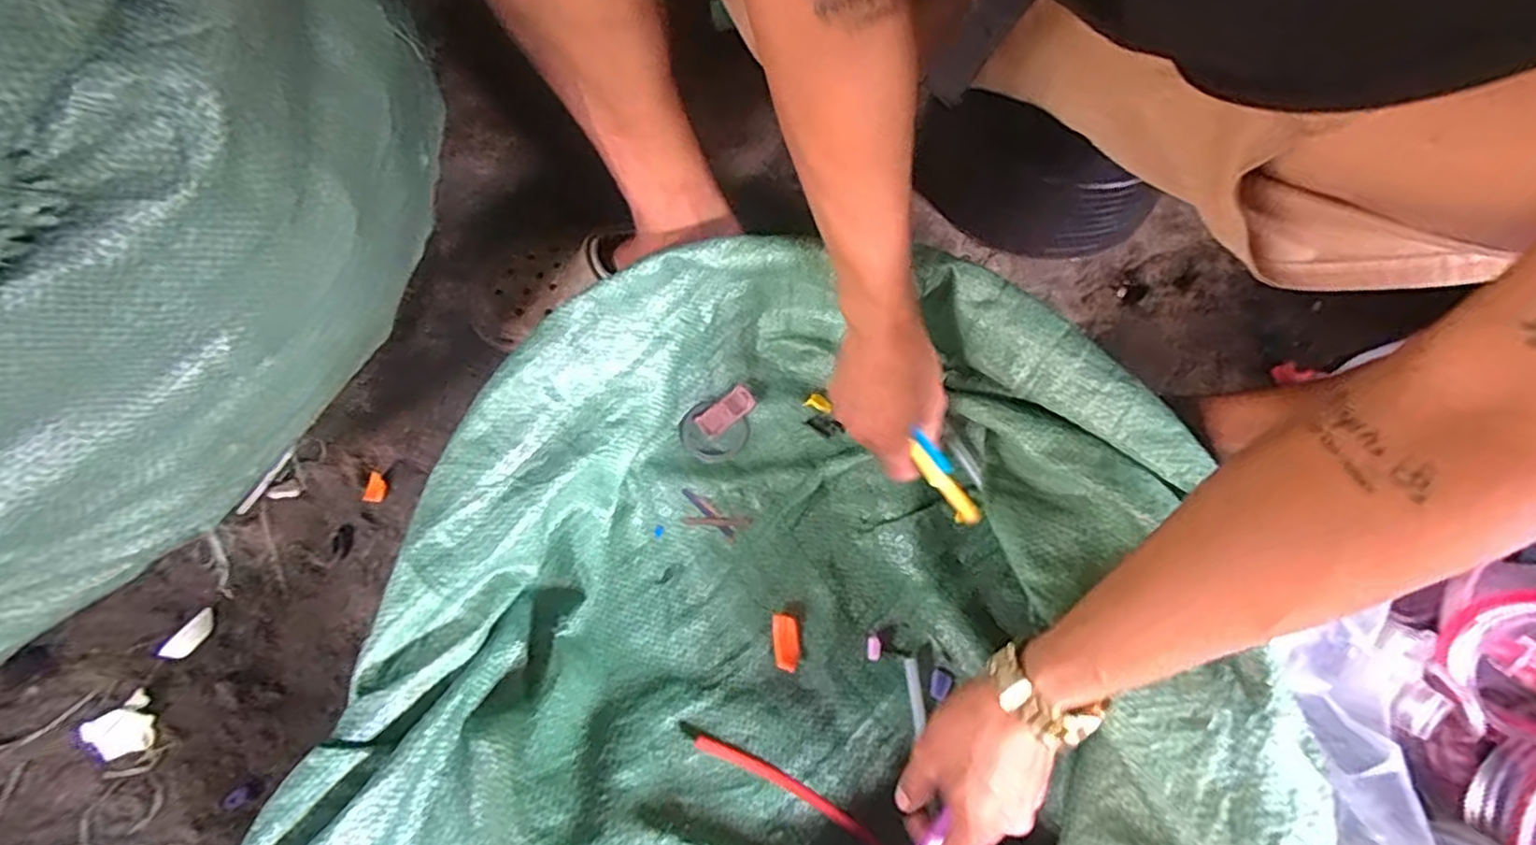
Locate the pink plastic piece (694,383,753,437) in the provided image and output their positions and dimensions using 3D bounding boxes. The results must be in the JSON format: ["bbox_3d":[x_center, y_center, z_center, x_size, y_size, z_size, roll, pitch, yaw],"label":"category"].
[{"bbox_3d":[-0.039,-0.010,0.617,0.053,0.006,0.024,-39,75,-14],"label":"pink plastic piece"}]

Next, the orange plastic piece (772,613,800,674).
[{"bbox_3d":[0.015,0.177,0.553,0.022,0.009,0.044,-1,70,-1],"label":"orange plastic piece"}]

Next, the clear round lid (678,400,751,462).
[{"bbox_3d":[-0.049,0.009,0.614,0.058,0.007,0.050,27,72,9],"label":"clear round lid"}]

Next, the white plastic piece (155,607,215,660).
[{"bbox_3d":[-0.477,0.176,0.565,0.020,0.006,0.046,44,71,-19],"label":"white plastic piece"}]

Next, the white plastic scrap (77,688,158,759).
[{"bbox_3d":[-0.513,0.243,0.542,0.048,0.011,0.042,-30,73,-11],"label":"white plastic scrap"}]

